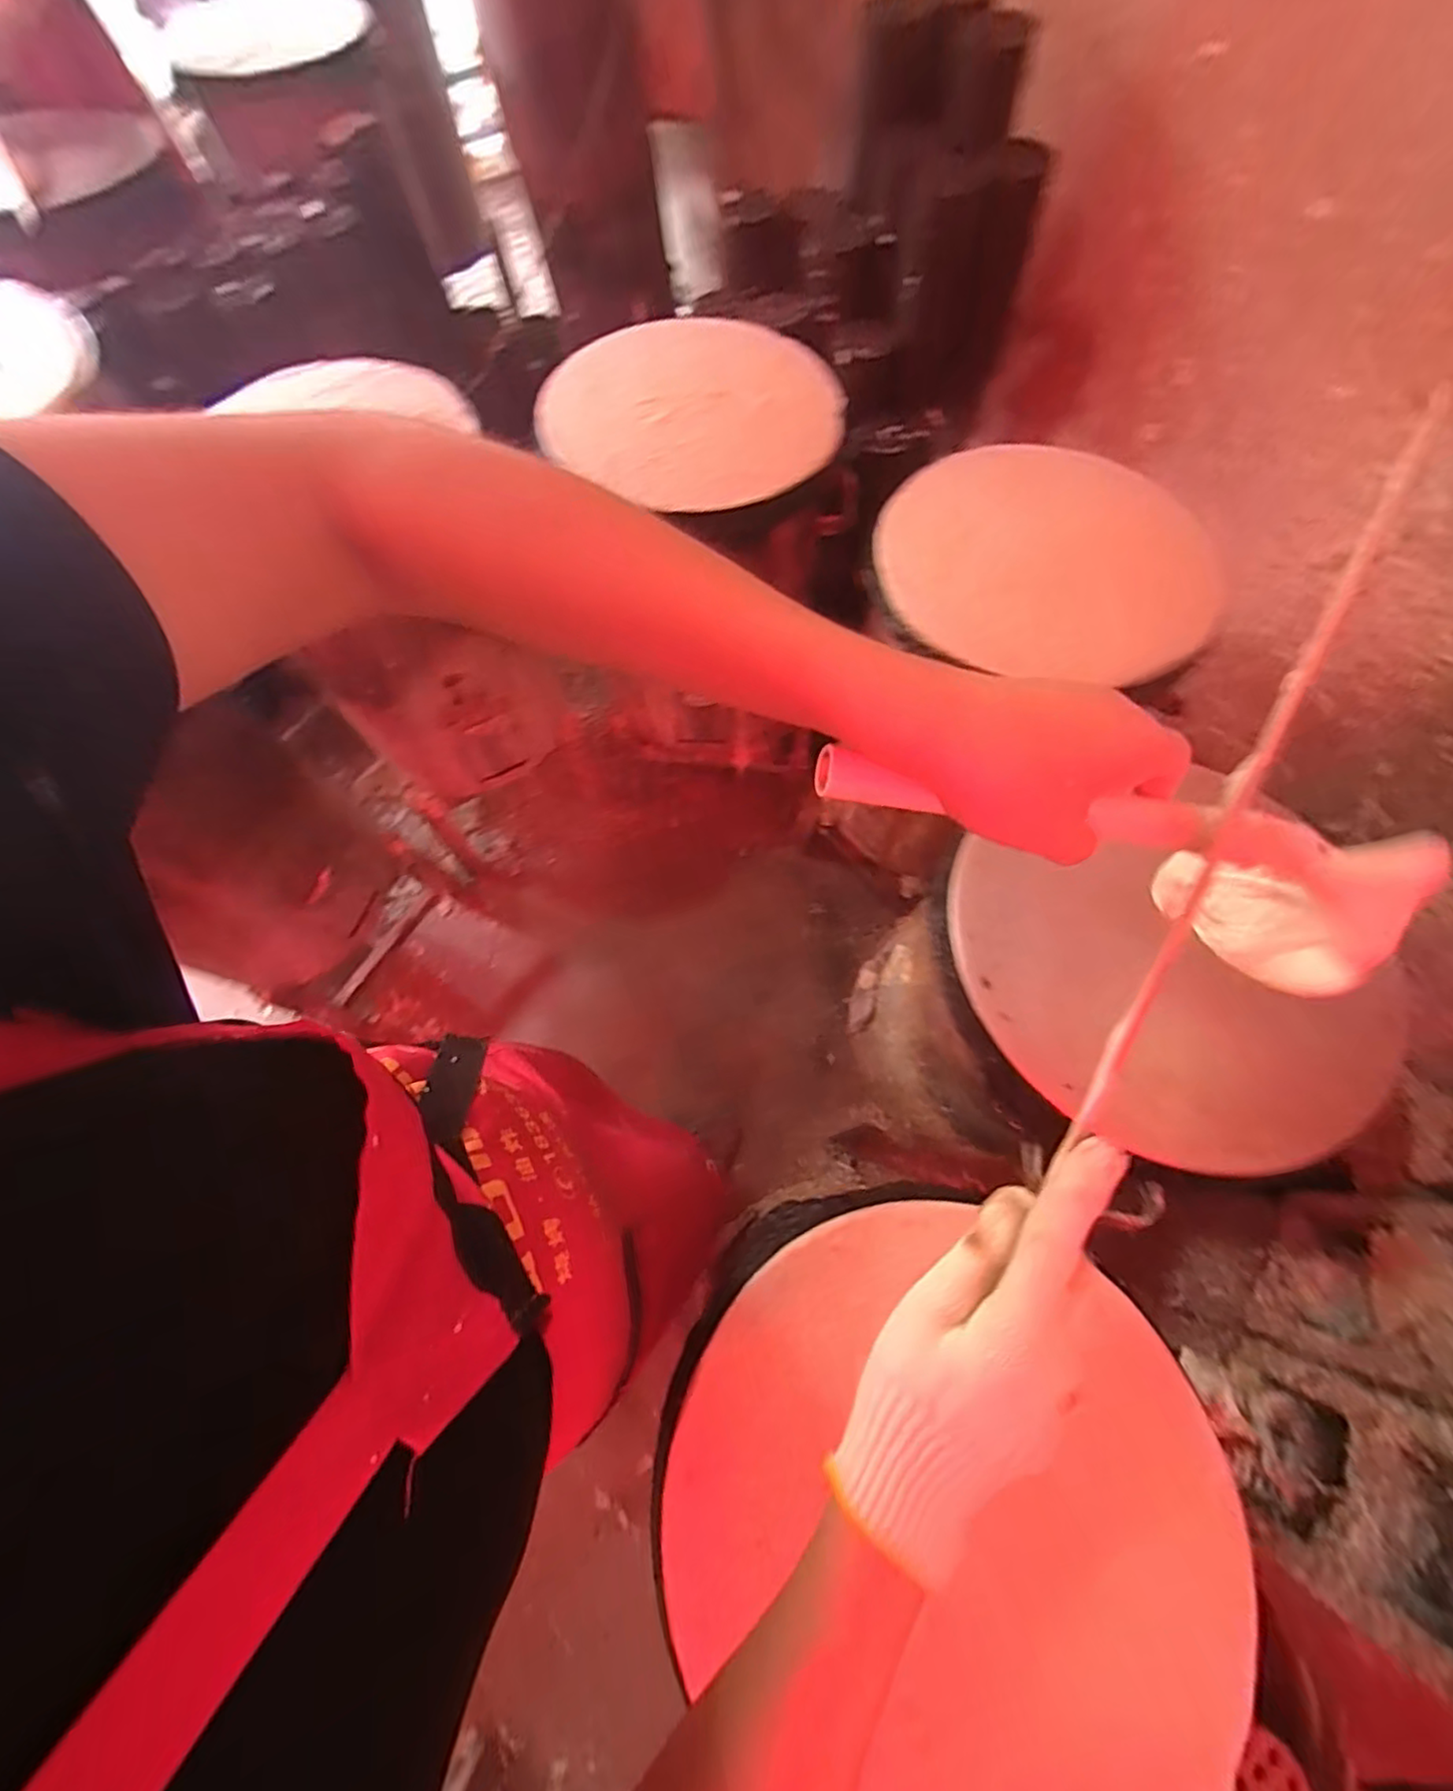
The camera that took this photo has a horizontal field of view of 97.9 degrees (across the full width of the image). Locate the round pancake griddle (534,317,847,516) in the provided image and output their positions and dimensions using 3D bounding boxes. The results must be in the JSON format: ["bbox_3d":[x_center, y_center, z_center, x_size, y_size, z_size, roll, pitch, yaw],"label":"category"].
[{"bbox_3d":[-0.046,-0.623,0.804,0.346,0.042,0.306,36,74,13],"label":"round pancake griddle"}]

